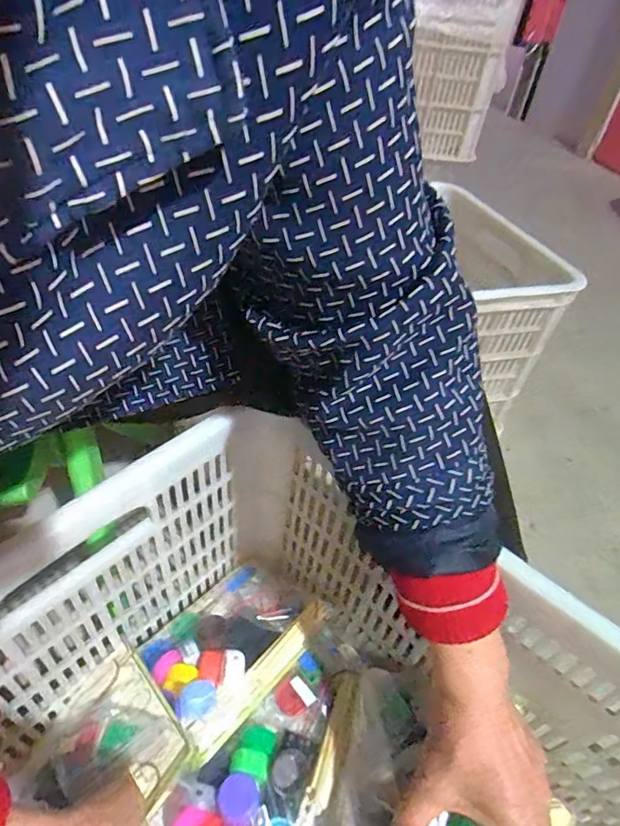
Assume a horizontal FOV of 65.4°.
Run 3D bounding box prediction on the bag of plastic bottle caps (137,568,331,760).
[{"bbox_3d":[-0.080,0.232,0.489,0.115,0.049,0.167,35,50,28],"label":"bag of plastic bottle caps"}]

